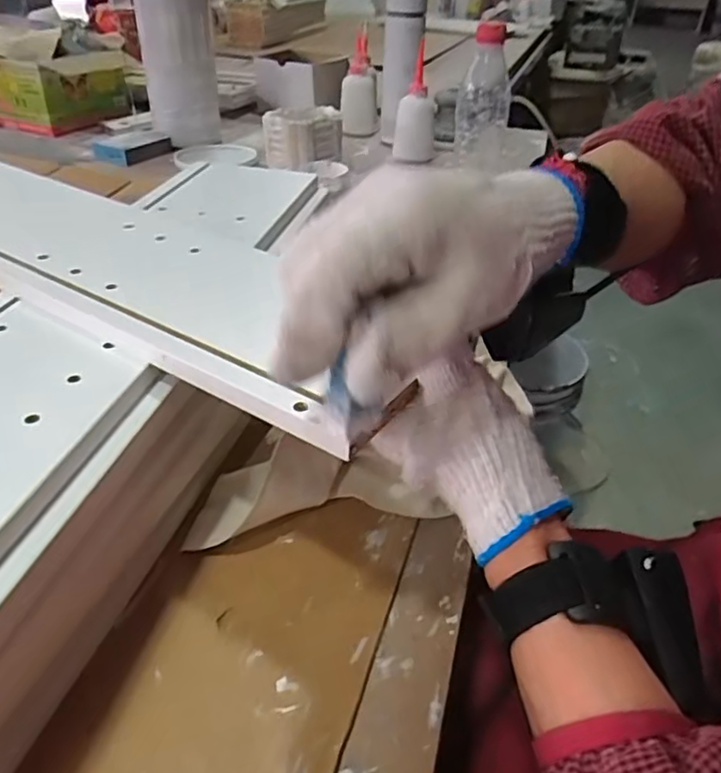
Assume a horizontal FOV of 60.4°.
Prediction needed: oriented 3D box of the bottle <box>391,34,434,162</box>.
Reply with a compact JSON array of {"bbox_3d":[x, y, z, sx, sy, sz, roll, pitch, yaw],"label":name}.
[{"bbox_3d":[0.089,-0.446,0.995,0.069,0.146,0.060,4,35,1],"label":"bottle"}]

